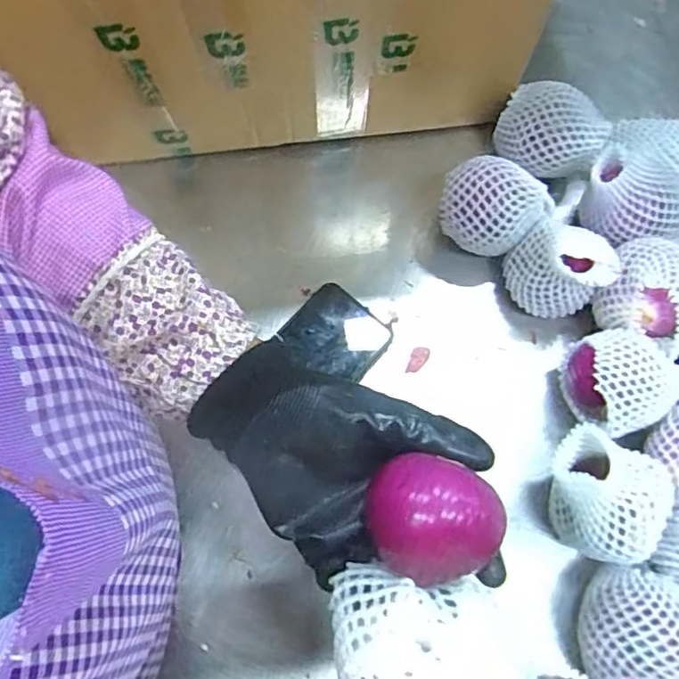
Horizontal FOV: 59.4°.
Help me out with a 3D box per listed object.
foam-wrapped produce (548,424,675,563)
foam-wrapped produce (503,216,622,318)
[{"bbox_3d":[0.188,0.113,0.438,0.085,0.094,0.081,21,74,6],"label":"foam-wrapped produce"},{"bbox_3d":[0.181,-0.059,0.494,0.068,0.087,0.072,0,73,0],"label":"foam-wrapped produce"}]

